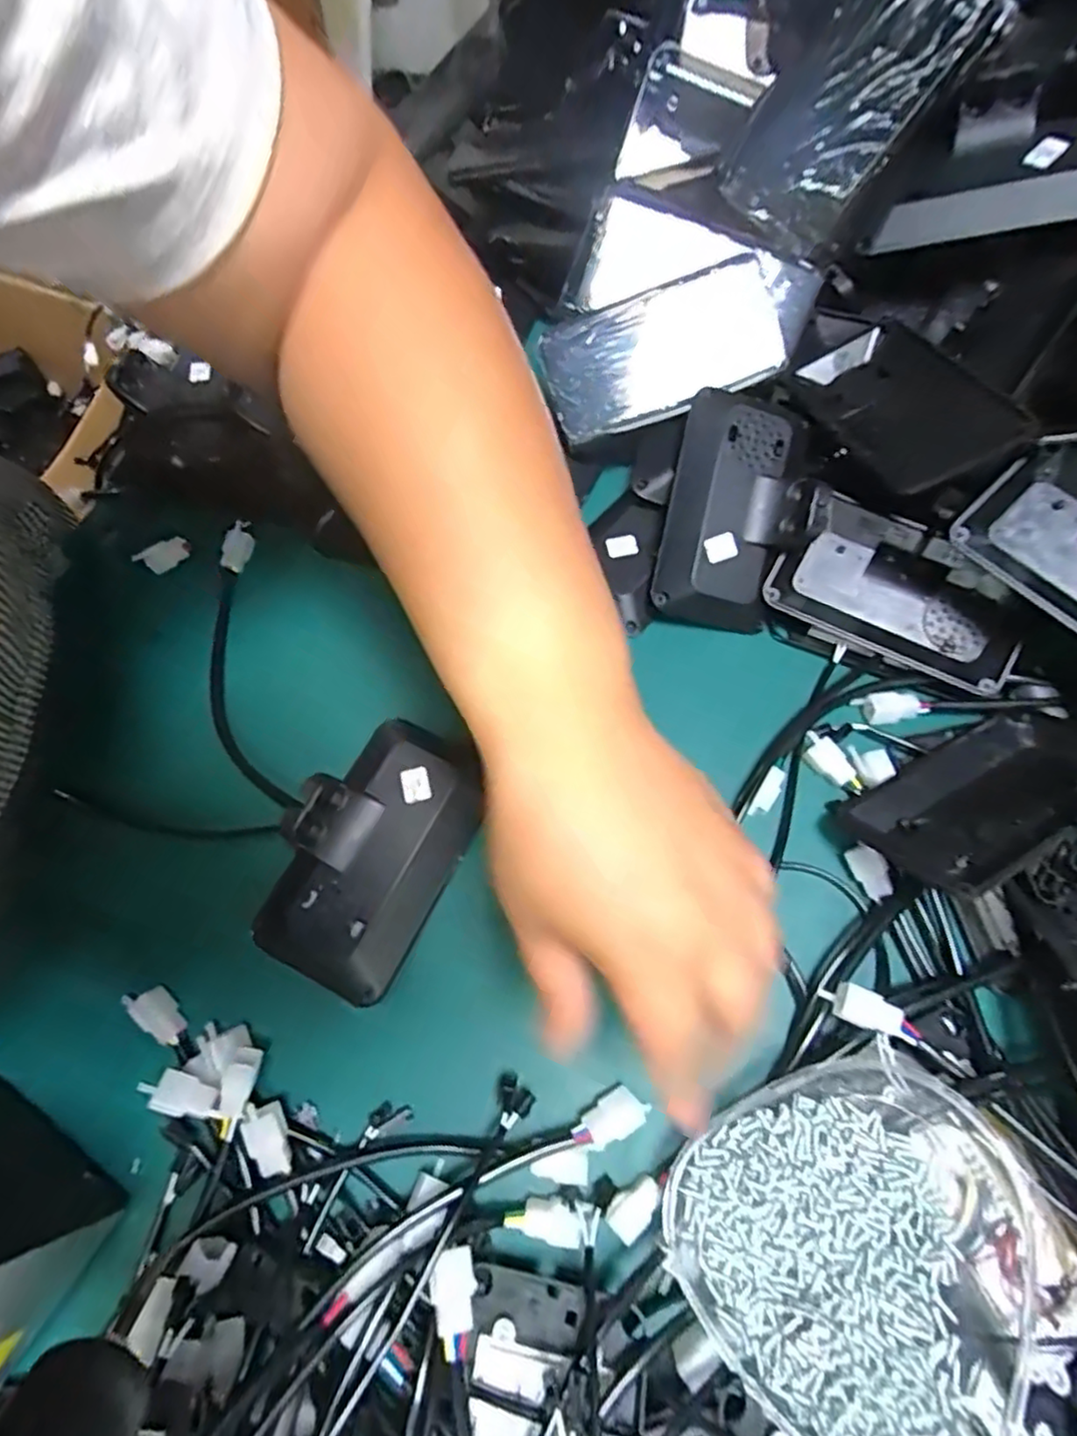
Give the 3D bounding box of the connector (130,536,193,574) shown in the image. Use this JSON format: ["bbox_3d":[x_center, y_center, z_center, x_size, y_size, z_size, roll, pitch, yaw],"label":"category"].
[{"bbox_3d":[-0.283,-0.123,0.493,0.039,0.020,0.007,-37,30,-13],"label":"connector"}]

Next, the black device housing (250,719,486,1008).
[{"bbox_3d":[-0.098,0.077,0.384,0.092,0.041,0.157,26,71,12],"label":"black device housing"}]

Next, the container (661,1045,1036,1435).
[{"bbox_3d":[0.146,0.239,0.290,0.150,0.042,0.140,-1,68,2],"label":"container"}]

